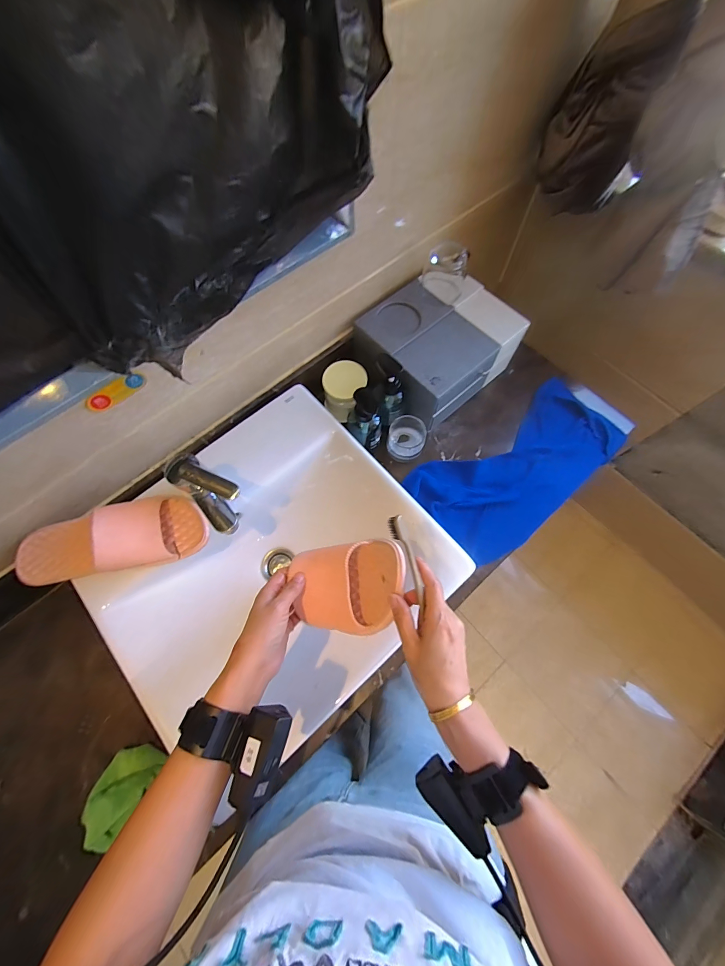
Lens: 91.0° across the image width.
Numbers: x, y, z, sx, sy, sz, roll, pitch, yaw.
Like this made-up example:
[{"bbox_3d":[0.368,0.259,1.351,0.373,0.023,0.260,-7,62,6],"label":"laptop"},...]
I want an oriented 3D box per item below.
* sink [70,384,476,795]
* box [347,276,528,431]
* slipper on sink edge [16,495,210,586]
[{"bbox_3d":[-0.146,0.138,0.585,0.460,0.133,0.428,-40,74,-13],"label":"sink"},{"bbox_3d":[0.141,-0.269,0.729,0.283,0.129,0.233,-39,74,-12],"label":"box"},{"bbox_3d":[-0.364,0.079,0.501,0.258,0.076,0.097,-15,70,-5],"label":"slipper on sink edge"}]

